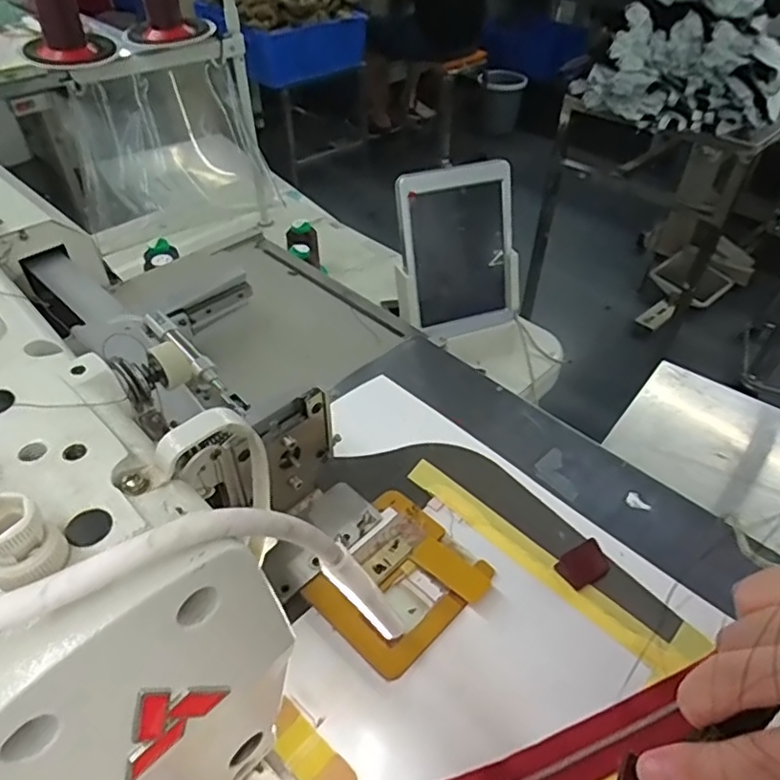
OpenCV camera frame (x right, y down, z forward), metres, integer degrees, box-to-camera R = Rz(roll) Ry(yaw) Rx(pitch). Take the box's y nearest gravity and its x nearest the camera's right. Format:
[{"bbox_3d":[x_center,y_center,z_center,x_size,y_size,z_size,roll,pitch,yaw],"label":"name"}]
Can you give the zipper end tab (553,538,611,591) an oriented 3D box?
[{"bbox_3d":[0.147,0.132,0.452,0.038,0.013,0.026,-19,47,-21],"label":"zipper end tab"}]

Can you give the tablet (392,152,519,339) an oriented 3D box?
[{"bbox_3d":[0.090,-0.171,0.750,0.146,0.211,0.021,-14,29,-11],"label":"tablet"}]

